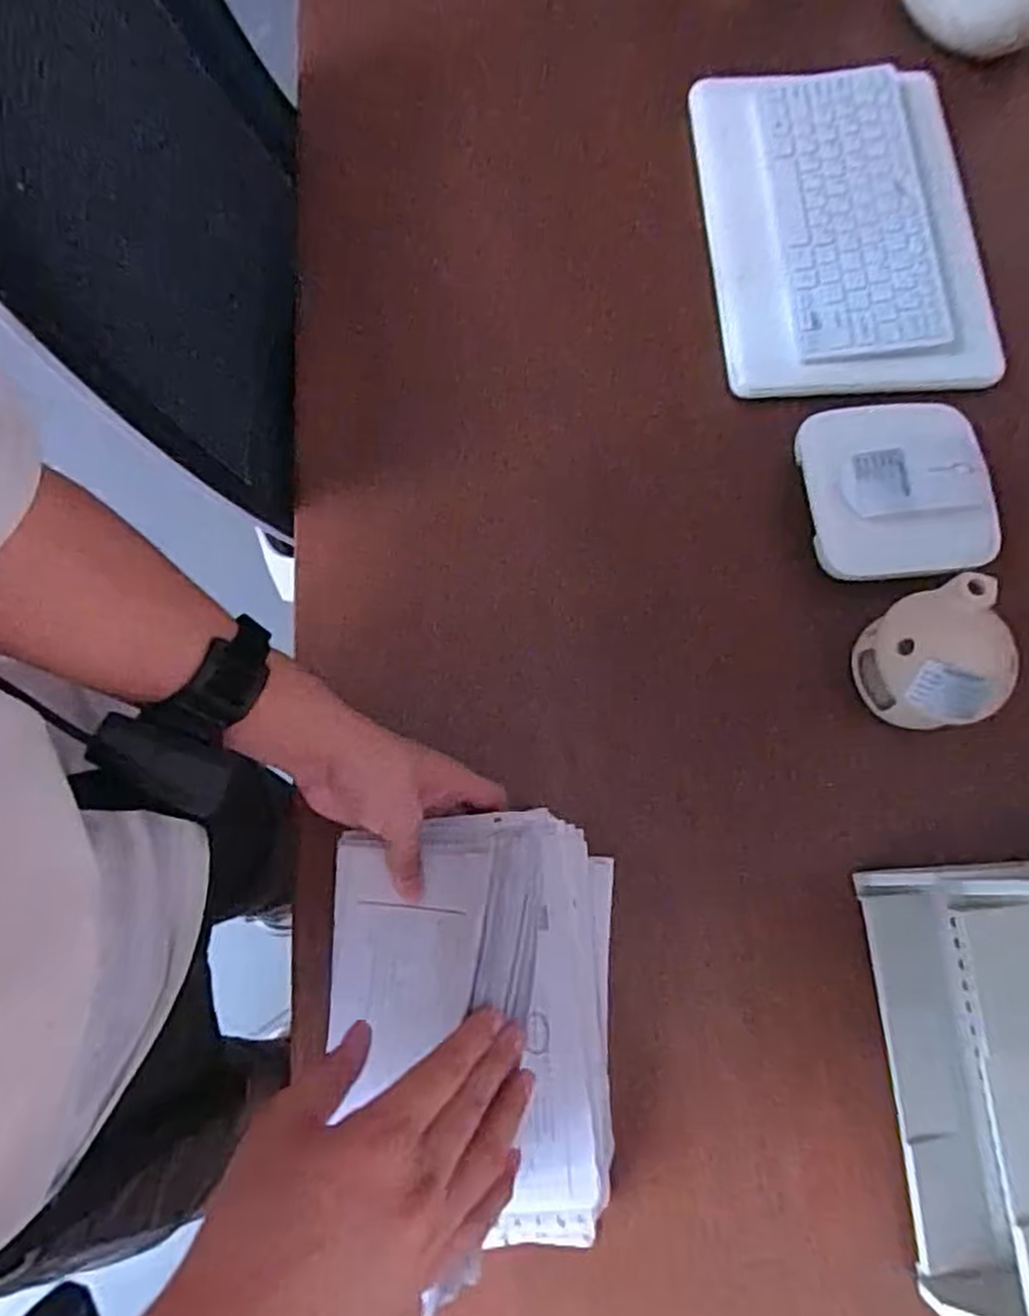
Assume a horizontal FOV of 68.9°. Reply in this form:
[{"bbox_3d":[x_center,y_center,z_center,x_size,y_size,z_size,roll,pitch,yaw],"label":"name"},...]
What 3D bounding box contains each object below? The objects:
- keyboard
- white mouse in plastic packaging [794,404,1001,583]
[{"bbox_3d":[0.270,-0.370,0.640,0.217,0.045,0.309,-5,76,-2],"label":"keyboard"},{"bbox_3d":[0.284,-0.127,0.558,0.122,0.047,0.133,-6,76,-3],"label":"white mouse in plastic packaging"}]

